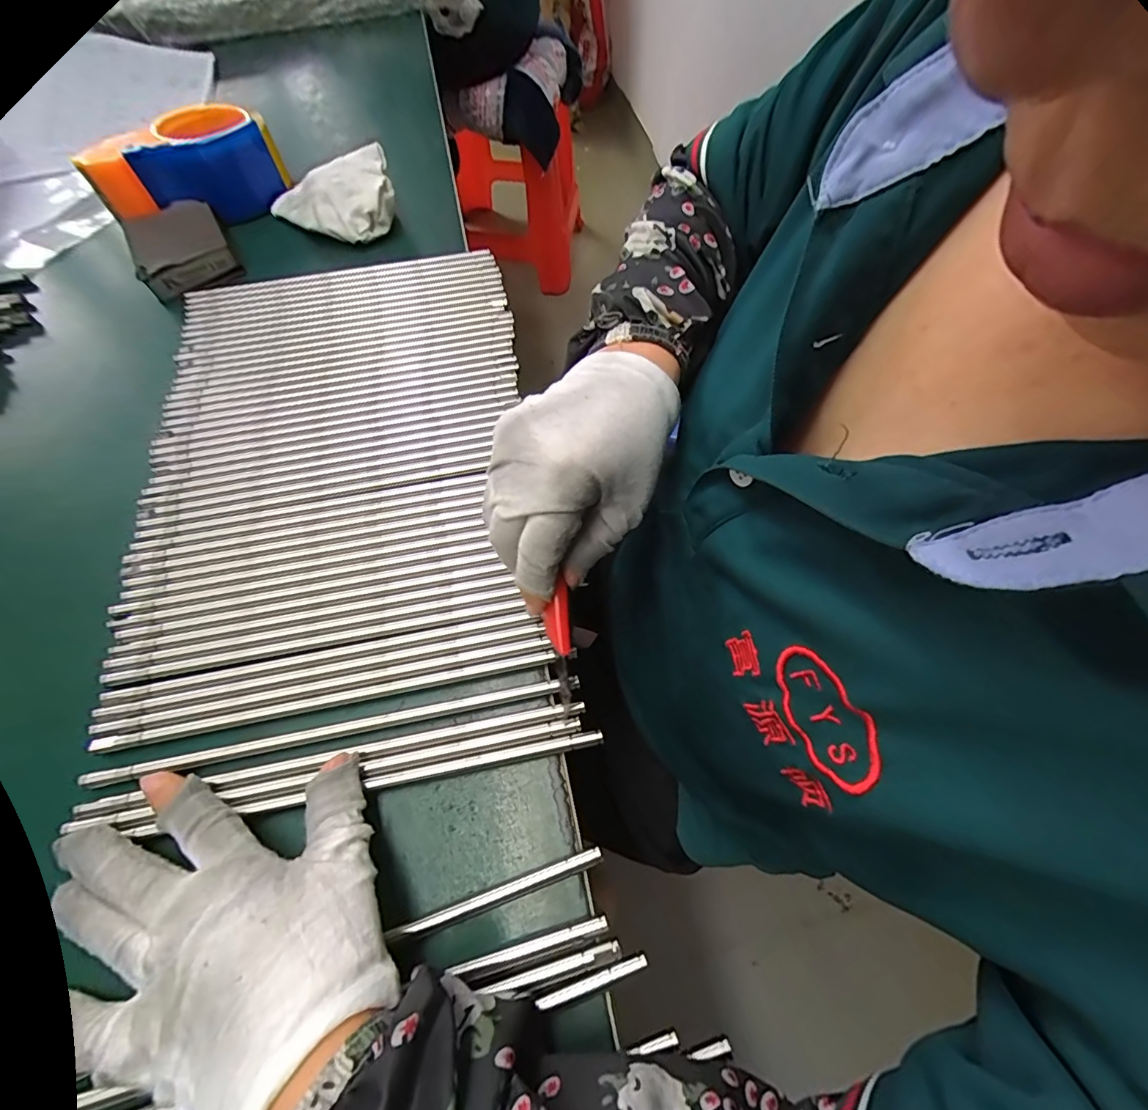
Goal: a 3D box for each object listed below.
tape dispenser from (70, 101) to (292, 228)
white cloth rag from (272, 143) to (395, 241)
[{"bbox_3d":[-0.333,-0.340,0.431,0.143,0.062,0.086,-21,65,-8],"label":"tape dispenser"},{"bbox_3d":[-0.210,-0.306,0.424,0.108,0.040,0.071,-4,64,-2],"label":"white cloth rag"}]

